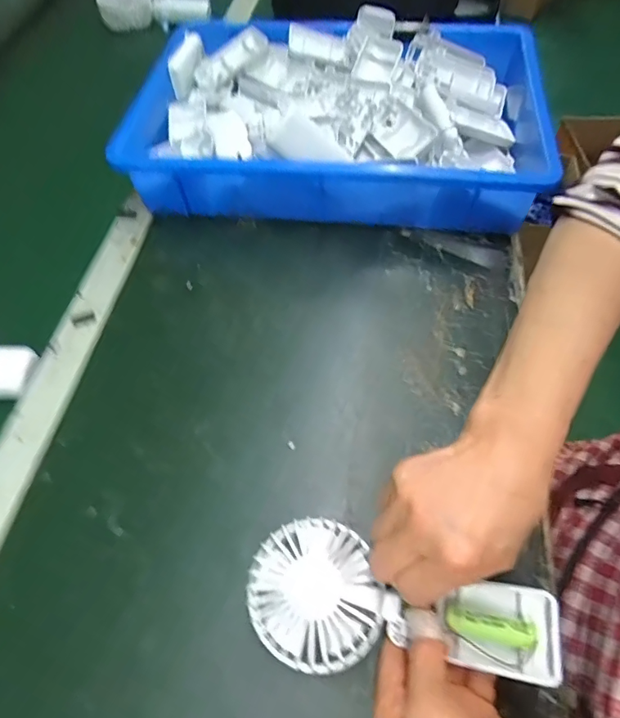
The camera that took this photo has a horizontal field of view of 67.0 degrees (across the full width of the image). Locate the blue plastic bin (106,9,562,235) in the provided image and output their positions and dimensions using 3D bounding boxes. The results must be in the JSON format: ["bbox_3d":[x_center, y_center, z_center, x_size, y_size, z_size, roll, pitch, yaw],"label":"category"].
[{"bbox_3d":[0.034,-0.284,0.547,0.443,0.084,0.299,5,59,5],"label":"blue plastic bin"}]

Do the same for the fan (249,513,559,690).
[{"bbox_3d":[0.051,0.151,0.286,0.174,0.030,0.082,9,60,12],"label":"fan"}]

